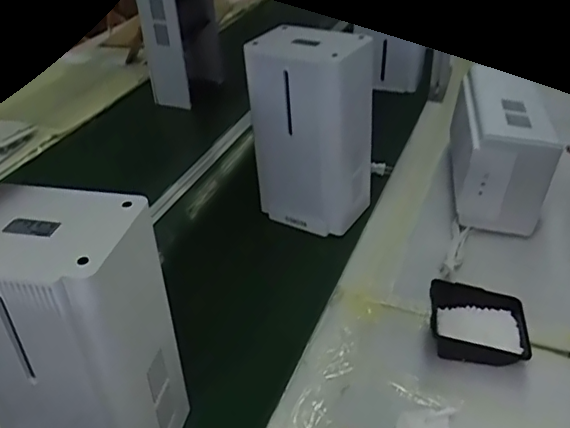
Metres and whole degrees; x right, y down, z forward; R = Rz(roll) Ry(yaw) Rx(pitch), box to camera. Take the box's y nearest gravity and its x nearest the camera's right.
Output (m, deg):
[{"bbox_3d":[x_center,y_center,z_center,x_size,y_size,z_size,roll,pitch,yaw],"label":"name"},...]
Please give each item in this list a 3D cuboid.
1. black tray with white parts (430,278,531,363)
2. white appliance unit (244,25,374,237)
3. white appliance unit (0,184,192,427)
[{"bbox_3d":[0.287,0.165,0.849,0.148,0.054,0.124,9,35,17],"label":"black tray with white parts"},{"bbox_3d":[0.052,-0.163,1.072,0.203,0.355,0.142,19,37,34],"label":"white appliance unit"},{"bbox_3d":[-0.240,0.150,0.653,0.186,0.334,0.148,6,31,16],"label":"white appliance unit"}]

